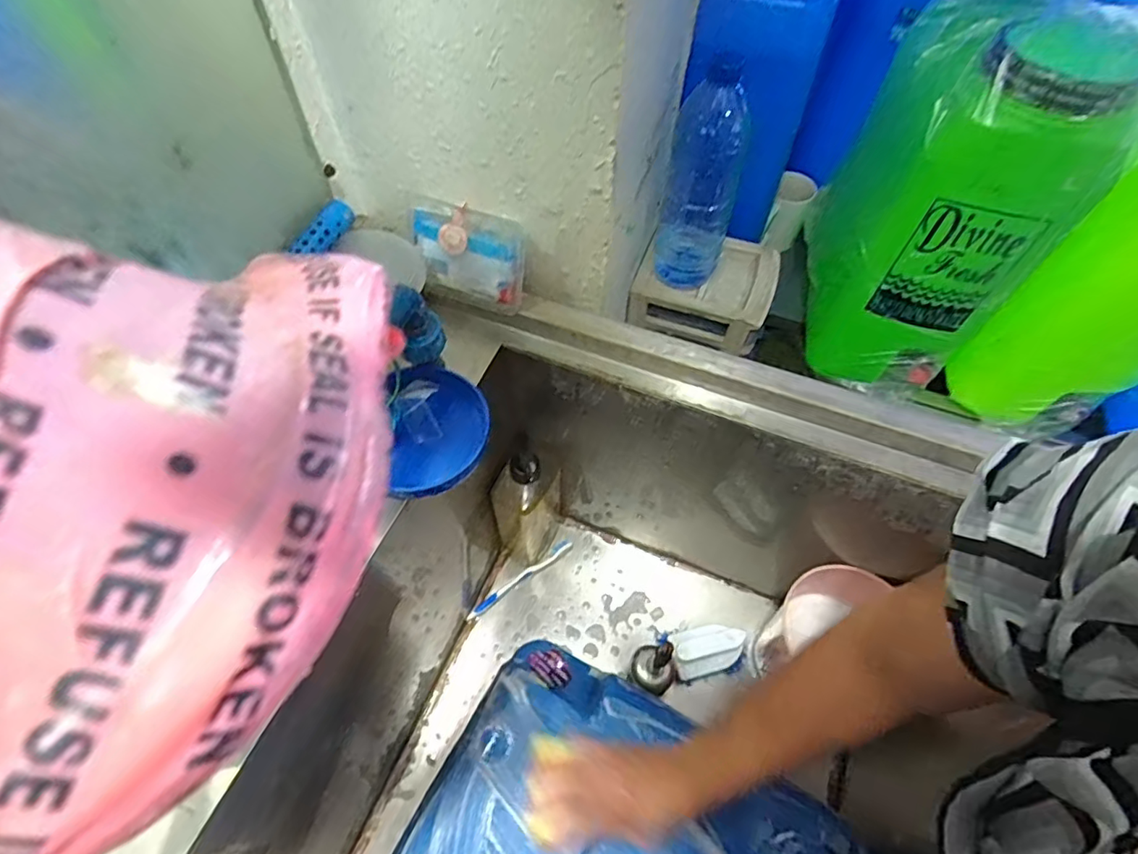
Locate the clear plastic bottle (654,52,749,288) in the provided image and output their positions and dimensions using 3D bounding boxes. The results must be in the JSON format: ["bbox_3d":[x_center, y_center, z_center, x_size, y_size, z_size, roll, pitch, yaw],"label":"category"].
[{"bbox_3d":[0.140,-0.252,0.597,0.074,0.225,0.059,12,59,7],"label":"clear plastic bottle"}]

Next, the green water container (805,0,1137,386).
[{"bbox_3d":[0.422,-0.247,0.636,0.228,0.368,0.210,30,63,17],"label":"green water container"}]

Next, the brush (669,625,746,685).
[{"bbox_3d":[0.179,0.293,0.734,0.095,0.073,0.065,-12,59,-8],"label":"brush"}]

